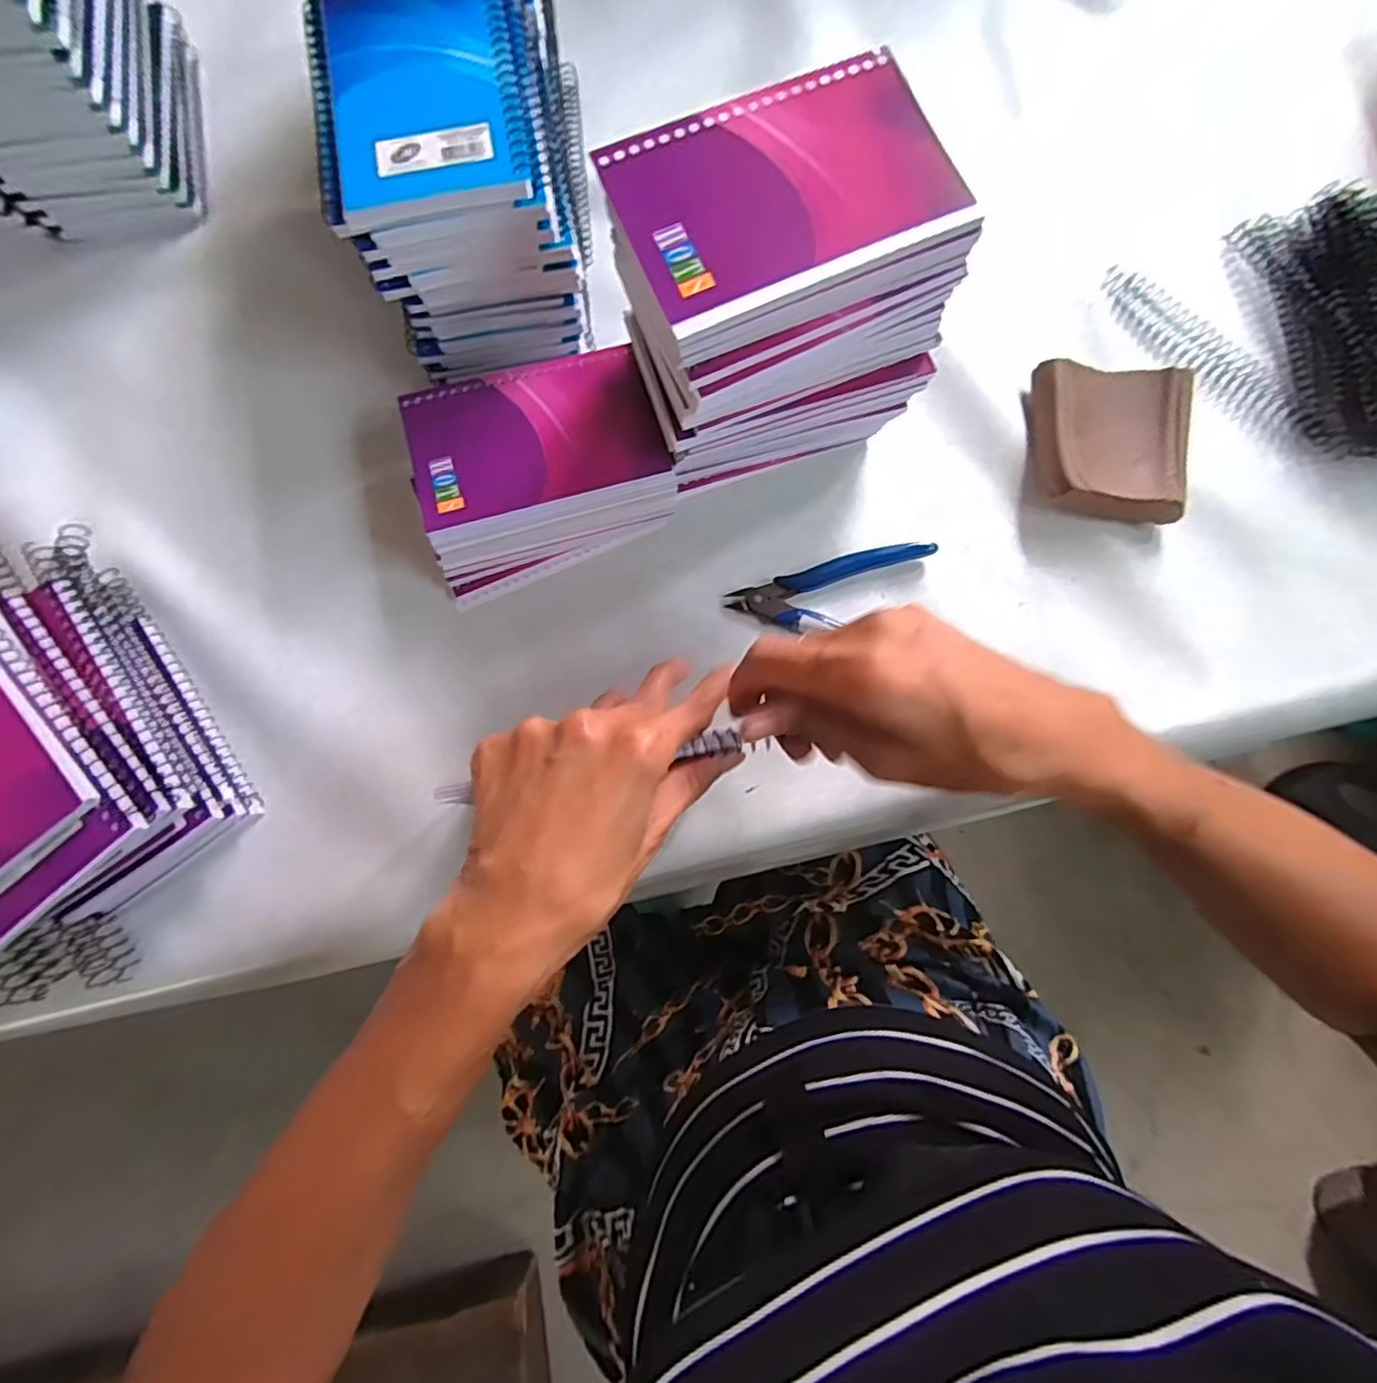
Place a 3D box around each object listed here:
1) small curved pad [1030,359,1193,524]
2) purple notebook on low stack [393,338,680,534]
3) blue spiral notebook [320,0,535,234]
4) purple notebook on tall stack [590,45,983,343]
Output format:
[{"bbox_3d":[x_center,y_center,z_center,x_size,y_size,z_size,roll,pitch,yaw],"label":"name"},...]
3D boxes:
[{"bbox_3d":[0.241,-0.141,0.365,0.085,0.024,0.089,2,79,0],"label":"small curved pad"},{"bbox_3d":[-0.082,-0.136,0.336,0.127,0.008,0.076,-16,80,-3],"label":"purple notebook on low stack"},{"bbox_3d":[-0.121,-0.279,0.293,0.082,0.012,0.136,-11,80,-2],"label":"blue spiral notebook"},{"bbox_3d":[0.037,-0.194,0.248,0.126,0.007,0.084,-24,80,-4],"label":"purple notebook on tall stack"}]

